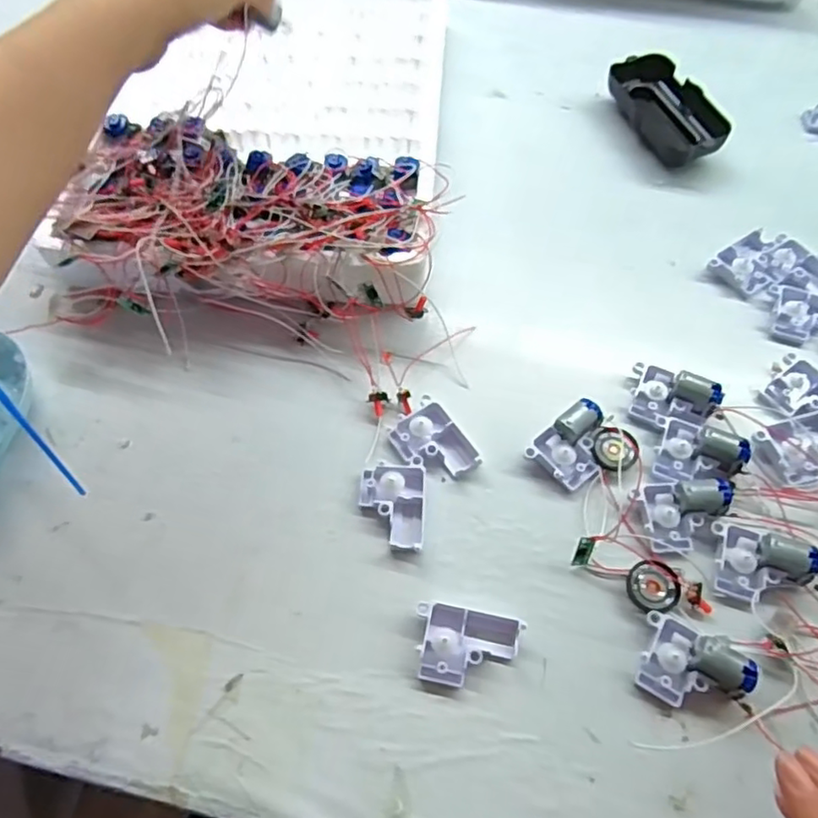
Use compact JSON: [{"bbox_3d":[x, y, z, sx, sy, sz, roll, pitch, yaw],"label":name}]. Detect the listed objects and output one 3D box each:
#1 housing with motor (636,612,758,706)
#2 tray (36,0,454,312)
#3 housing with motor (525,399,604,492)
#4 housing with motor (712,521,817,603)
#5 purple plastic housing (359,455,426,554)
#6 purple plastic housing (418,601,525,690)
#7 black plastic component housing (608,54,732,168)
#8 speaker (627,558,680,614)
[{"bbox_3d":[0.136,0.122,0.287,0.047,0.020,0.035,21,63,12],"label":"housing with motor"},{"bbox_3d":[-0.094,-0.235,0.468,0.237,0.056,0.379,4,61,3],"label":"tray"},{"bbox_3d":[0.096,0.020,0.346,0.046,0.019,0.035,-40,67,-19],"label":"housing with motor"},{"bbox_3d":[0.182,0.078,0.311,0.047,0.016,0.038,13,62,8],"label":"housing with motor"},{"bbox_3d":[-0.009,0.051,0.334,0.035,0.014,0.050,3,61,2],"label":"purple plastic housing"},{"bbox_3d":[0.029,0.116,0.298,0.050,0.013,0.036,7,61,5],"label":"purple plastic housing"},{"bbox_3d":[0.202,-0.234,0.480,0.050,0.029,0.107,-19,62,-9],"label":"black plastic component housing"},{"bbox_3d":[0.126,0.091,0.311,0.025,0.006,0.027,0,61,1],"label":"speaker"}]

